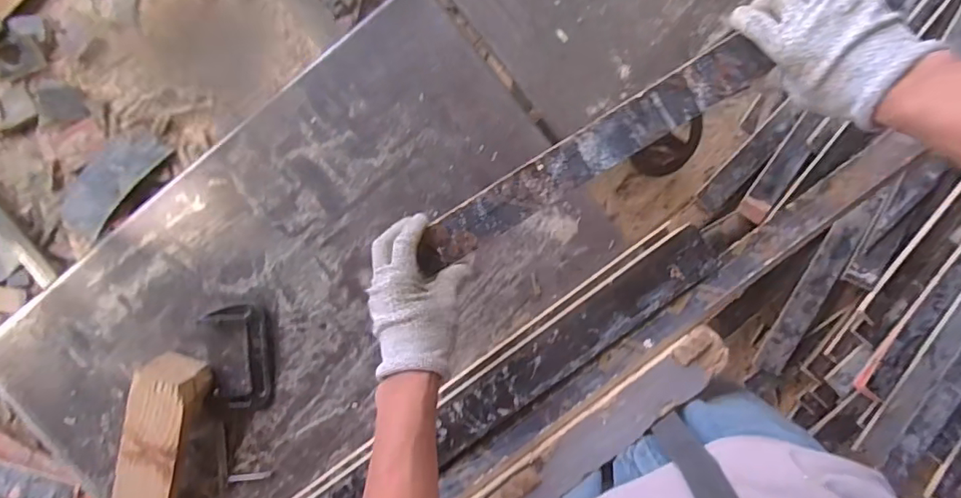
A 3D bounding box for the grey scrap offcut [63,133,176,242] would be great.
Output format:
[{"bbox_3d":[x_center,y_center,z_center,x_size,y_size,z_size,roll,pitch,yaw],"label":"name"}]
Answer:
[{"bbox_3d":[-0.498,-0.089,0.716,0.068,0.022,0.173,42,95,4],"label":"grey scrap offcut"}]

